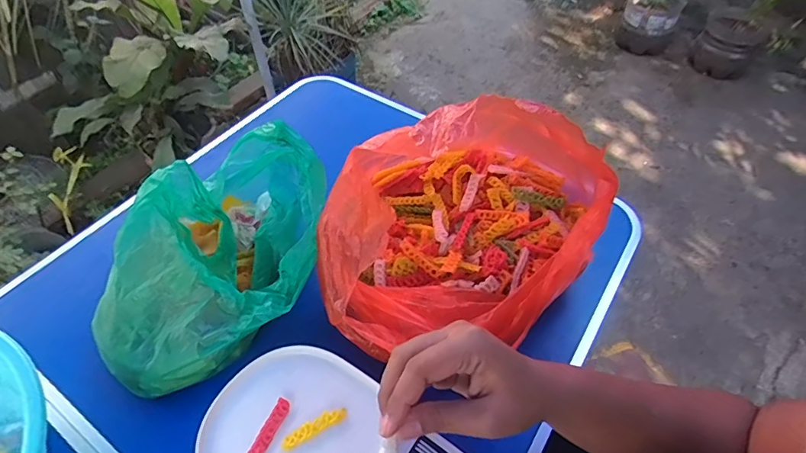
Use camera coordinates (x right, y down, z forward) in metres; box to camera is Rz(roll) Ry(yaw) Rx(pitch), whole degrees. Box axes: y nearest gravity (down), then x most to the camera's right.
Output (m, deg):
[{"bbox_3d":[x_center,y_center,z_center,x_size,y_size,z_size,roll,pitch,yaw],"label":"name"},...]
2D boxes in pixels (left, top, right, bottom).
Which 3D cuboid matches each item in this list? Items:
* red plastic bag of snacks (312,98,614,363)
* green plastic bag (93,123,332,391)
[{"bbox_3d":[0.057,-0.032,0.451,0.276,0.172,0.230,-6,49,-5],"label":"red plastic bag of snacks"},{"bbox_3d":[-0.196,0.022,0.469,0.178,0.140,0.263,29,55,23],"label":"green plastic bag"}]

